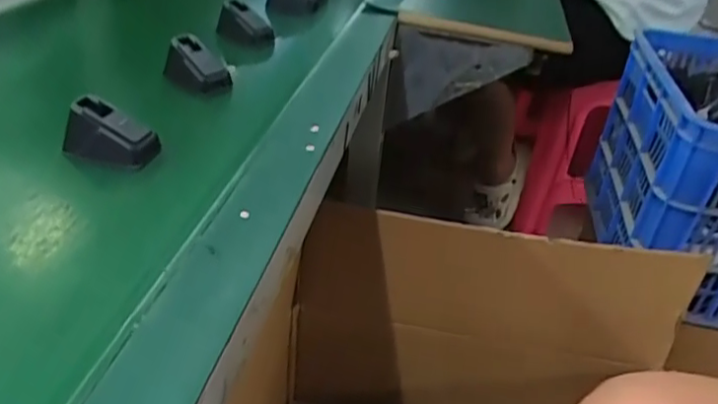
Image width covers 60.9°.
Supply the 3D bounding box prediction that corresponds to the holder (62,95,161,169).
[{"bbox_3d":[-0.203,-0.056,0.502,0.070,0.037,0.043,15,35,12],"label":"holder"}]

